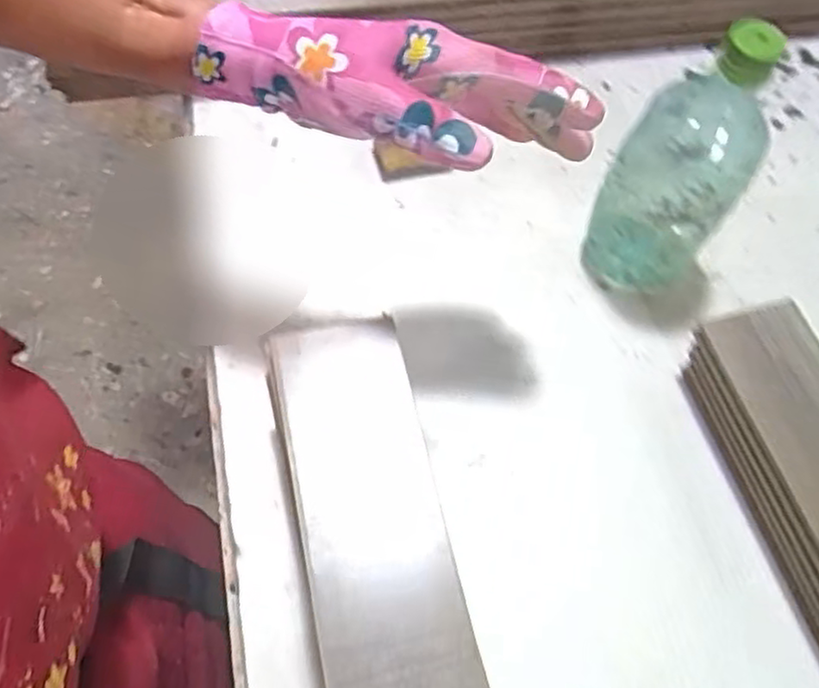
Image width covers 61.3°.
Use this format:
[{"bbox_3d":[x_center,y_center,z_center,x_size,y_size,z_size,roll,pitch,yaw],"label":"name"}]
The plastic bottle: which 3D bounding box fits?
[{"bbox_3d":[0.180,-0.113,0.459,0.083,0.203,0.066,30,65,11],"label":"plastic bottle"}]

